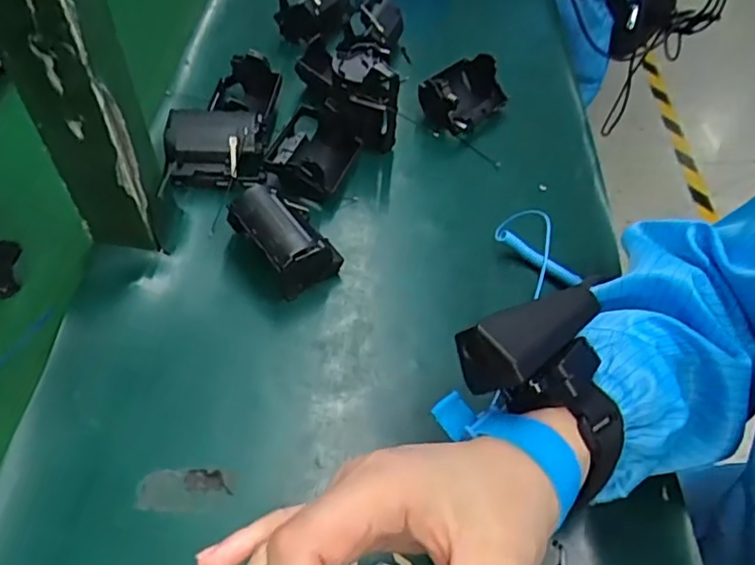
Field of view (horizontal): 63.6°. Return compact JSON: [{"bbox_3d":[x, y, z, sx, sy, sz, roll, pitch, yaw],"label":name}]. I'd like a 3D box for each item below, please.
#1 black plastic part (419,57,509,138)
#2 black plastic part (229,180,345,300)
[{"bbox_3d":[0.073,-0.162,0.513,0.075,0.041,0.060,-33,62,-27],"label":"black plastic part"},{"bbox_3d":[-0.059,-0.030,0.394,0.049,0.047,0.069,-31,61,-26],"label":"black plastic part"}]

